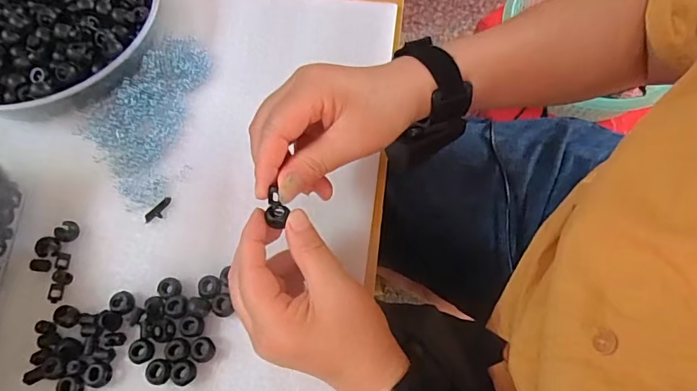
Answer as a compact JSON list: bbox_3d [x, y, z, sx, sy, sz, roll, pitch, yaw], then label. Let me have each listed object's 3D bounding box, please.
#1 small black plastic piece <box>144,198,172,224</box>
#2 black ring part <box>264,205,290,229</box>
[{"bbox_3d":[-0.162,0.013,0.401,0.011,0.004,0.027,42,75,17],"label":"small black plastic piece"},{"bbox_3d":[-0.049,0.014,0.320,0.012,0.011,0.013,14,69,8],"label":"black ring part"}]

